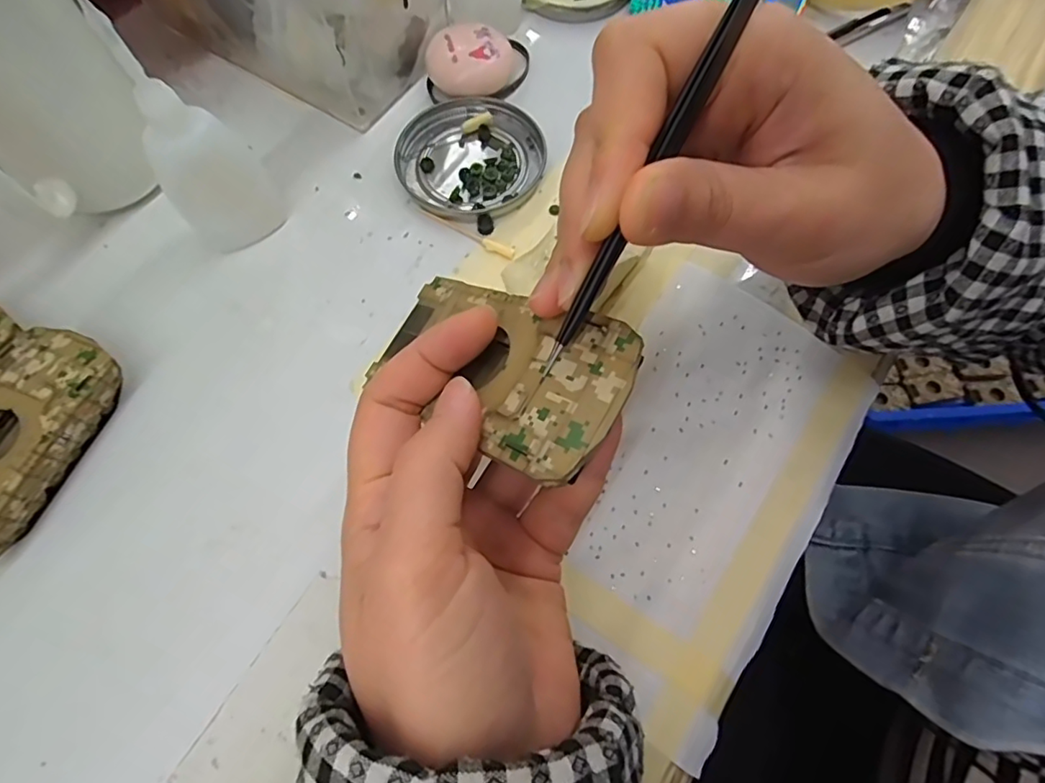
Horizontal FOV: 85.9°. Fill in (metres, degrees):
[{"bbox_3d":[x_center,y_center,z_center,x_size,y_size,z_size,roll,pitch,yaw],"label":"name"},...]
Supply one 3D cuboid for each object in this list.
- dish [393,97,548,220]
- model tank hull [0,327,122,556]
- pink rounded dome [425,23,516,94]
[{"bbox_3d":[-0.029,-0.127,0.305,0.075,0.010,0.075,0,68,0],"label":"dish"},{"bbox_3d":[-0.214,0.021,0.241,0.049,0.028,0.095,21,70,8],"label":"model tank hull"},{"bbox_3d":[-0.030,-0.188,0.320,0.047,0.024,0.035,8,68,3],"label":"pink rounded dome"}]

